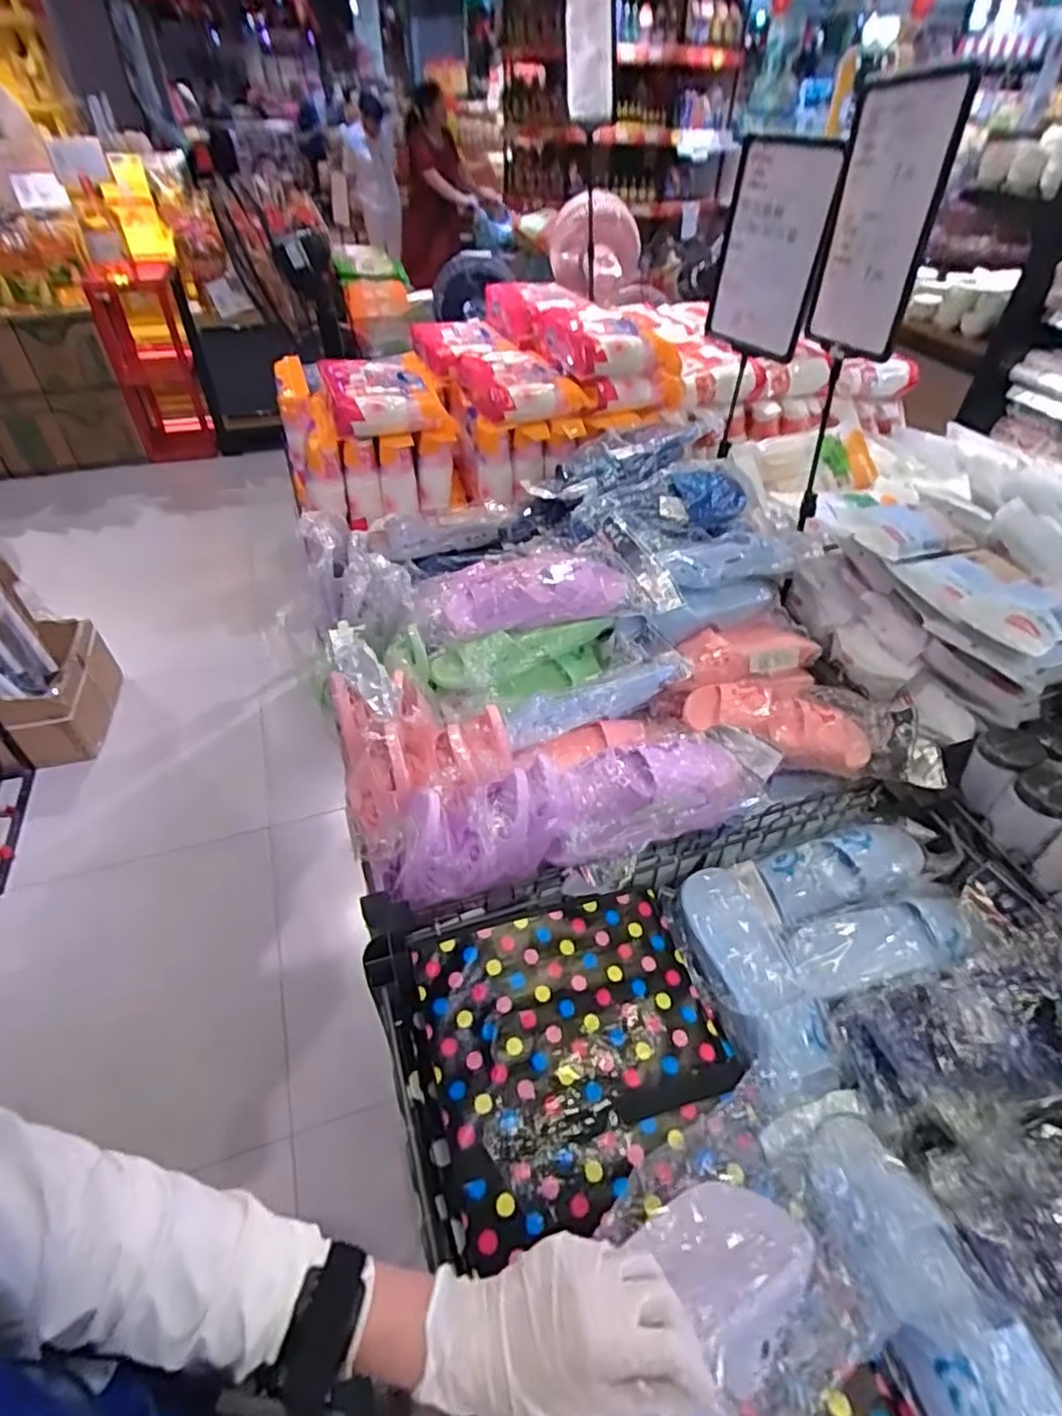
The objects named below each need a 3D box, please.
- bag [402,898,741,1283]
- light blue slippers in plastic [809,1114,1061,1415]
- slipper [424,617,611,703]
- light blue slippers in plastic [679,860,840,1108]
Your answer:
[{"bbox_3d":[0.054,0.375,0.739,0.323,0.046,0.296,-12,45,-13],"label":"bag"},{"bbox_3d":[0.338,0.498,0.562,0.121,0.082,0.295,-7,31,-8],"label":"light blue slippers in plastic"},{"bbox_3d":[-0.005,-0.072,1.059,0.299,0.099,0.081,-15,46,-16],"label":"slipper"},{"bbox_3d":[0.277,0.315,0.797,0.117,0.053,0.293,-4,44,-6],"label":"light blue slippers in plastic"}]

